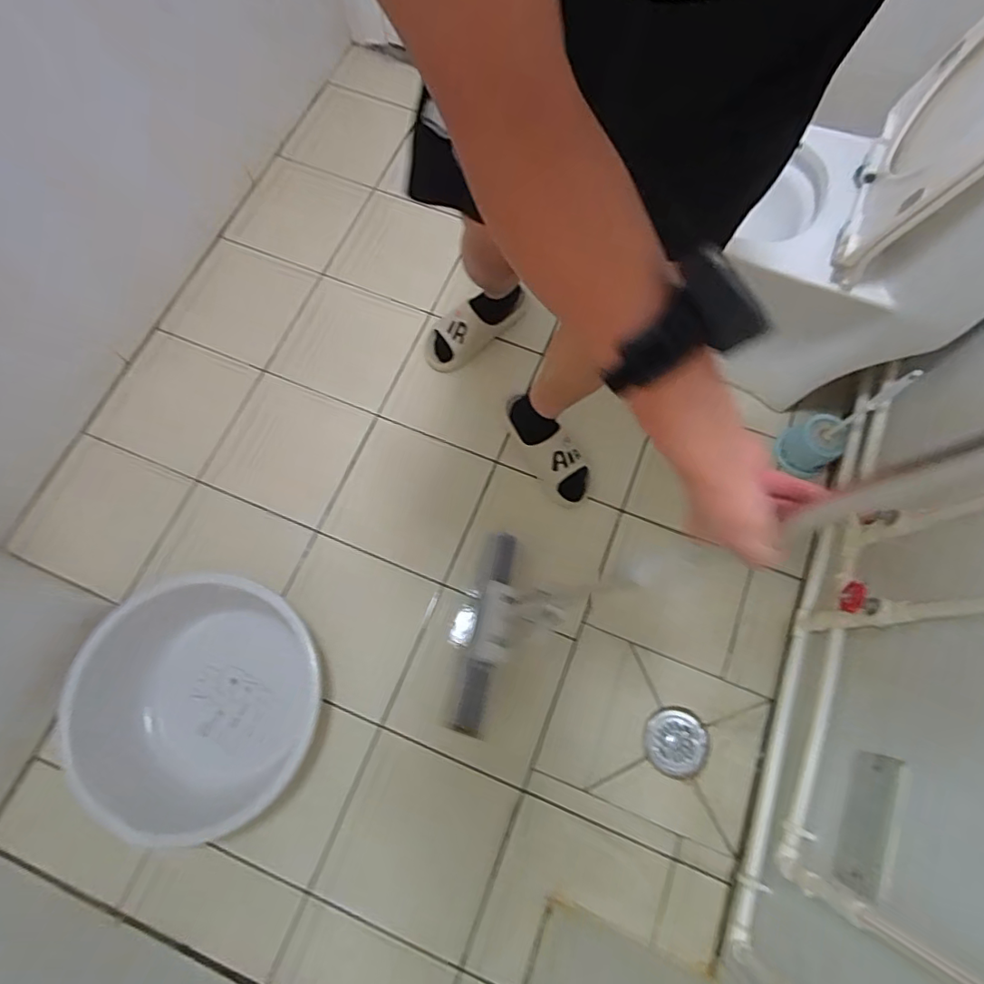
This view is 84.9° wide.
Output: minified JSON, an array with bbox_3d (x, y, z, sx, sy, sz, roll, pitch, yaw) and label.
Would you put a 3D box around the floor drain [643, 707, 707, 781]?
[{"bbox_3d":[0.365,0.497,1.066,0.117,0.019,0.122,0,72,0],"label":"floor drain"}]

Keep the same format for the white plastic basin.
[{"bbox_3d":[-0.549,0.381,1.013,0.414,0.146,0.473,-30,75,-9],"label":"white plastic basin"}]

